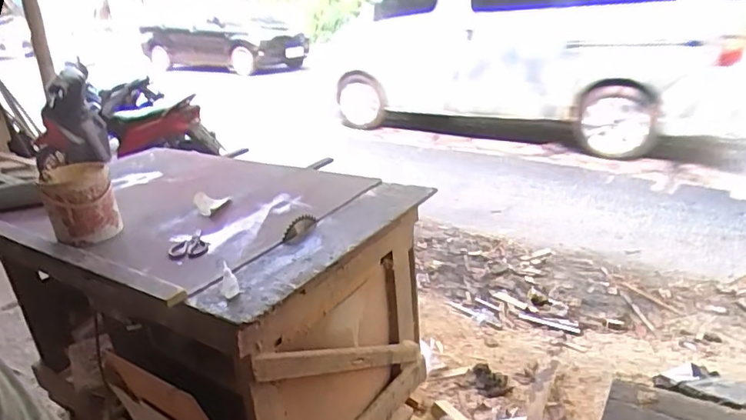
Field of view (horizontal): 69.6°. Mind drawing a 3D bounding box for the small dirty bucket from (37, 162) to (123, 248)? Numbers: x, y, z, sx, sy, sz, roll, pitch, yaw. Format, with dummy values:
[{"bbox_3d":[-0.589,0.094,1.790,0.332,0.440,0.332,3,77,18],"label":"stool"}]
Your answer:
[{"bbox_3d":[-0.835,-0.016,1.540,0.178,0.197,0.163,-17,26,-29],"label":"small dirty bucket"}]

